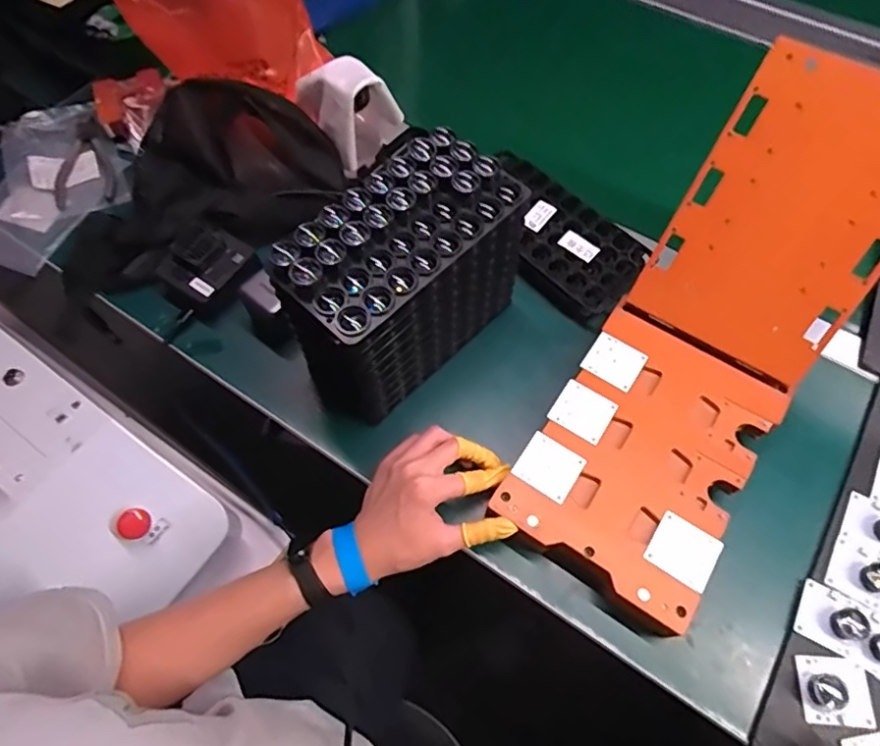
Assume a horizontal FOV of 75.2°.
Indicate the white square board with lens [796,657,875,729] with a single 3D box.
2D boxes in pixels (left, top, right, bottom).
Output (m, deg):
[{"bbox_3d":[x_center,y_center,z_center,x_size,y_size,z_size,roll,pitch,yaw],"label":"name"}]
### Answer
[{"bbox_3d":[0.297,0.237,0.425,0.047,0.022,0.044,6,63,4],"label":"white square board with lens"}]

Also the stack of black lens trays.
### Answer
[{"bbox_3d":[-0.030,-0.074,0.500,0.095,0.169,0.207,38,71,20],"label":"stack of black lens trays"}]

